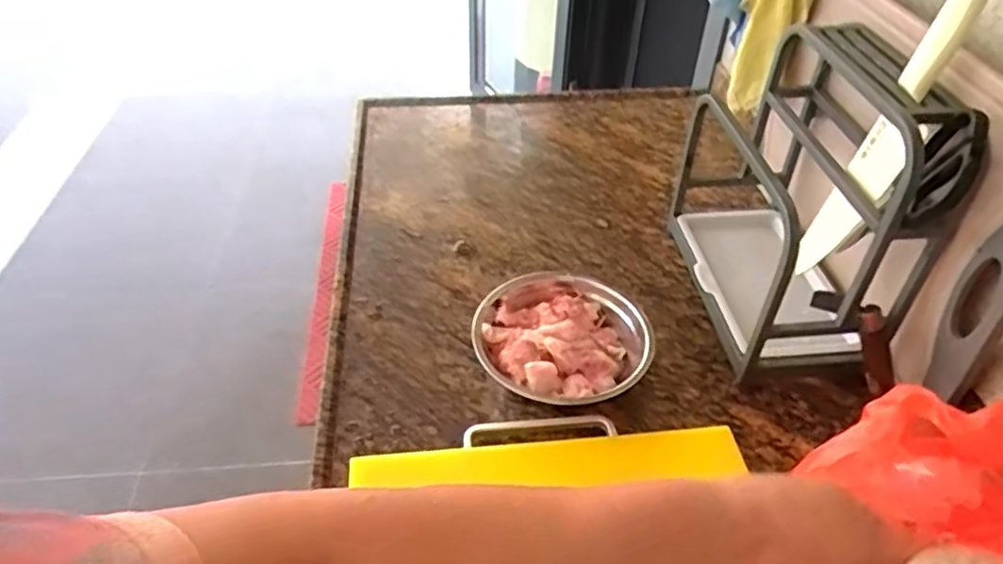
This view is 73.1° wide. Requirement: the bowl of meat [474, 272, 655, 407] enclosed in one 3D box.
[{"bbox_3d":[0.055,0.054,0.683,0.189,0.053,0.168,31,50,29],"label":"bowl of meat"}]

